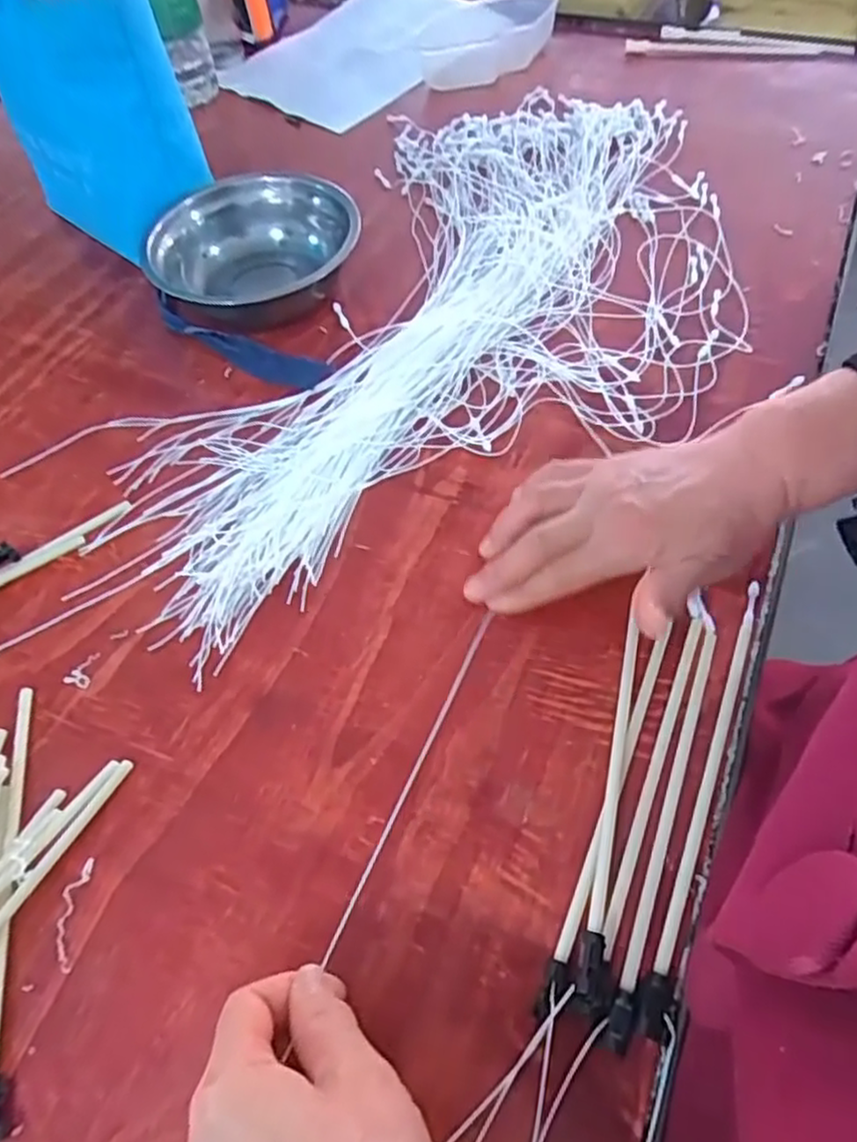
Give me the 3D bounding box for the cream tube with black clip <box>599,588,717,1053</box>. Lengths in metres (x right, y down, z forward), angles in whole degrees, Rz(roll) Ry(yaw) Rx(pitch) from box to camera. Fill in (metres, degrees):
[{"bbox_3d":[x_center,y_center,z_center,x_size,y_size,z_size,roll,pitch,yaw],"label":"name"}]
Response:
[{"bbox_3d":[0.112,0.105,0.332,0.015,0.014,0.213,17,59,15],"label":"cream tube with black clip"}]

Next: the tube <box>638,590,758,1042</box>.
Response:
[{"bbox_3d":[0.136,0.098,0.335,0.014,0.010,0.225,19,61,16],"label":"tube"}]

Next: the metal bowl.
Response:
[{"bbox_3d":[-0.139,-0.261,0.567,0.155,0.060,0.155,-2,57,3],"label":"metal bowl"}]

